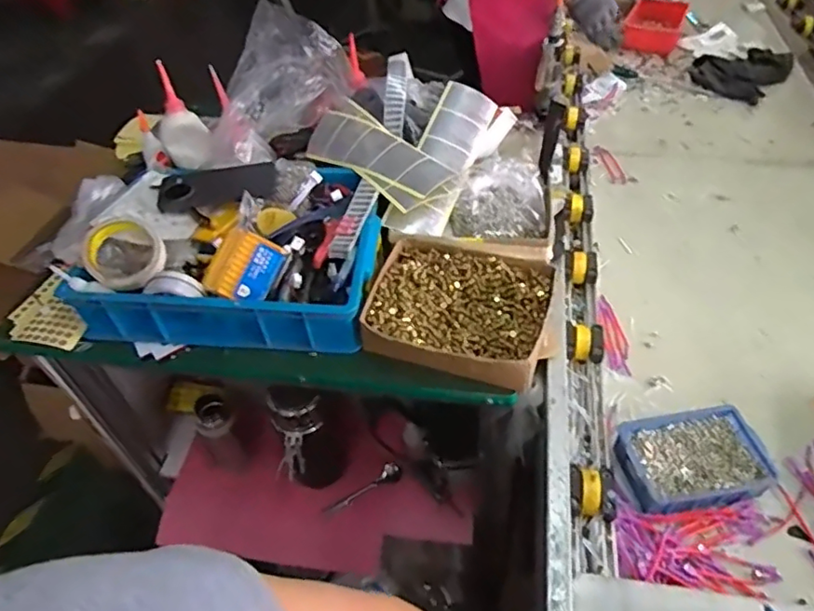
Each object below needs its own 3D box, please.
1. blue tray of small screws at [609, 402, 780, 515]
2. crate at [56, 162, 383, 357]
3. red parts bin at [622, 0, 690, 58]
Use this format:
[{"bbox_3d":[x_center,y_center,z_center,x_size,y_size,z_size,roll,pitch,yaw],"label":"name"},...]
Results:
[{"bbox_3d":[0.321,0.176,0.658,0.148,0.047,0.100,-9,46,-4],"label":"blue tray of small screws"},{"bbox_3d":[-0.228,-0.075,0.799,0.374,0.103,0.275,2,47,7],"label":"crate"},{"bbox_3d":[0.624,-0.706,1.466,0.139,0.064,0.199,15,50,19],"label":"red parts bin"}]

